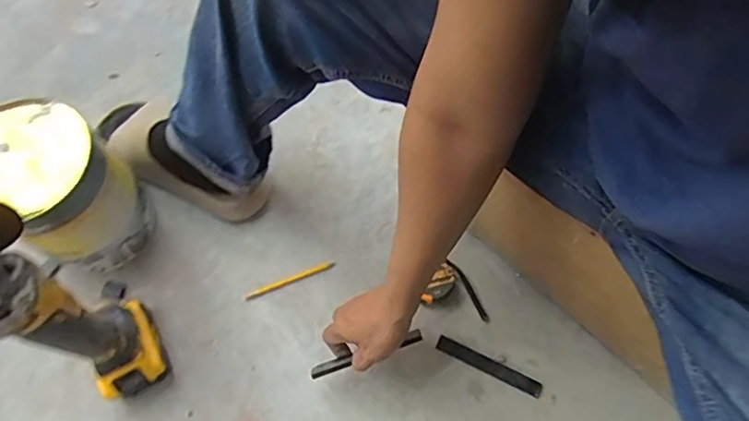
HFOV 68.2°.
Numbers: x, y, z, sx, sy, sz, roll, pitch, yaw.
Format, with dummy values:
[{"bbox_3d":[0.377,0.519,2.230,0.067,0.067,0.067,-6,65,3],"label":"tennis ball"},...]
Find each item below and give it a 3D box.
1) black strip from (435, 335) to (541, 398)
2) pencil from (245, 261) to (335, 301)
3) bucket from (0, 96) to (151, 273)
[{"bbox_3d":[0.153,0.209,0.743,0.145,0.005,0.021,24,69,10],"label":"black strip"},{"bbox_3d":[-0.122,0.101,0.798,0.133,0.006,0.012,-20,68,-9],"label":"pencil"},{"bbox_3d":[-0.405,-0.030,0.717,0.156,0.225,0.149,0,67,0],"label":"bucket"}]

